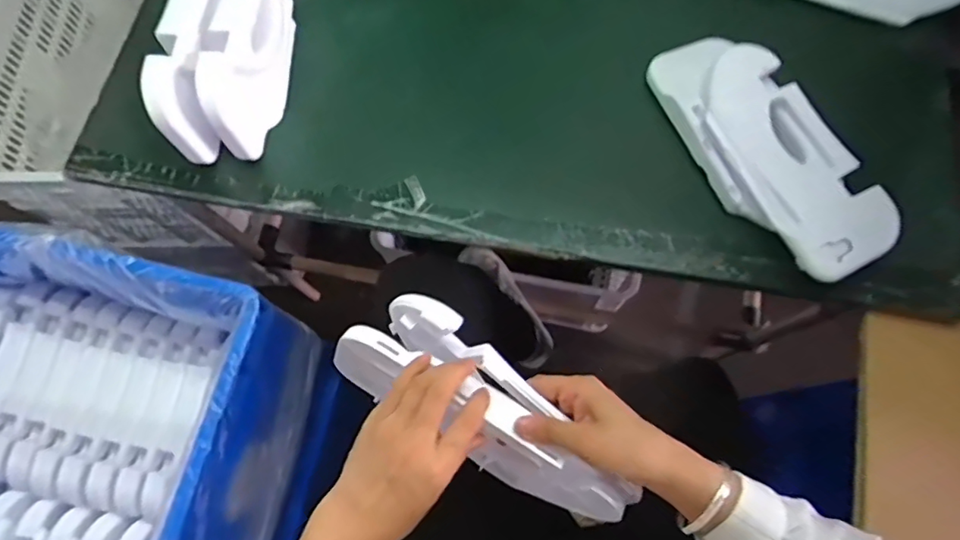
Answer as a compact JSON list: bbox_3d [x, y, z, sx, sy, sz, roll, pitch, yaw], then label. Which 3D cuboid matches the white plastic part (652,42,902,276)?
[{"bbox_3d":[0.308,-0.138,0.576,0.123,0.074,0.314,-21,73,-6],"label":"white plastic part"}]

